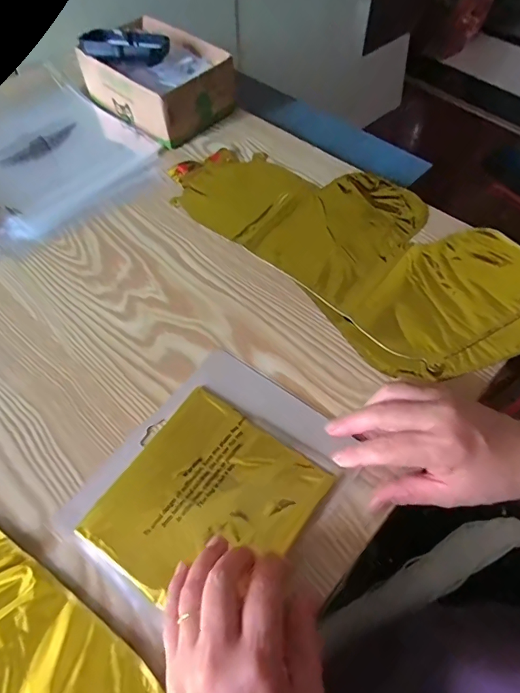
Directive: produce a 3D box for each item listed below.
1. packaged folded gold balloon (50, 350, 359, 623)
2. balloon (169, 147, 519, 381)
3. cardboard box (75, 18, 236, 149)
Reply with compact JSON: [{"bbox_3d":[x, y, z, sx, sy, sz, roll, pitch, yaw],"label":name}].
[{"bbox_3d":[-0.037,0.099,0.337,0.151,0.013,0.188,33,63,21],"label":"packaged folded gold balloon"},{"bbox_3d":[0.101,-0.122,0.474,0.205,0.010,0.416,-37,63,-20],"label":"balloon"},{"bbox_3d":[-0.137,-0.362,0.599,0.186,0.072,0.132,38,65,24],"label":"cardboard box"}]

